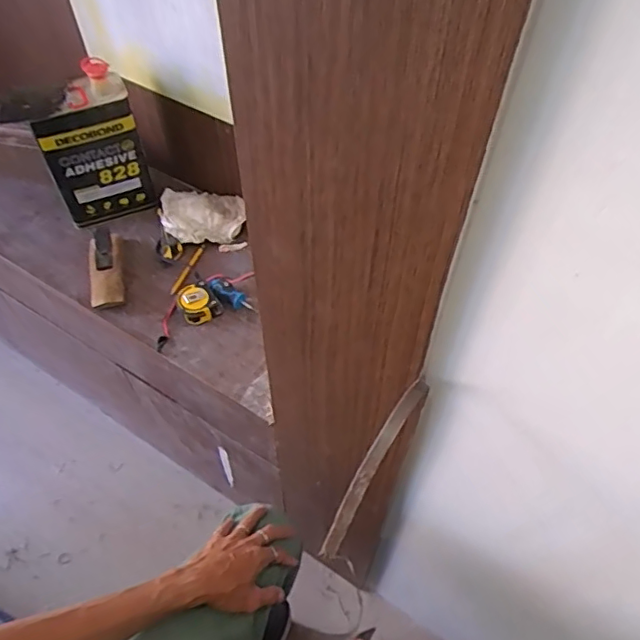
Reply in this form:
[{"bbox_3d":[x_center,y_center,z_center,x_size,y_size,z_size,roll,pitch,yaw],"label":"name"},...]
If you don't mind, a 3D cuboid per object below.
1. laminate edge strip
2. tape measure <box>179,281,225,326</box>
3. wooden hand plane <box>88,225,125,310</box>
[{"bbox_3d":[0.046,0.134,0.497,0.014,0.050,0.177,30,93,19],"label":"laminate edge strip"},{"bbox_3d":[-0.209,-0.027,0.961,0.064,0.036,0.072,-29,60,-19],"label":"tape measure"},{"bbox_3d":[-0.382,-0.099,0.995,0.054,0.039,0.167,-11,55,-8],"label":"wooden hand plane"}]

